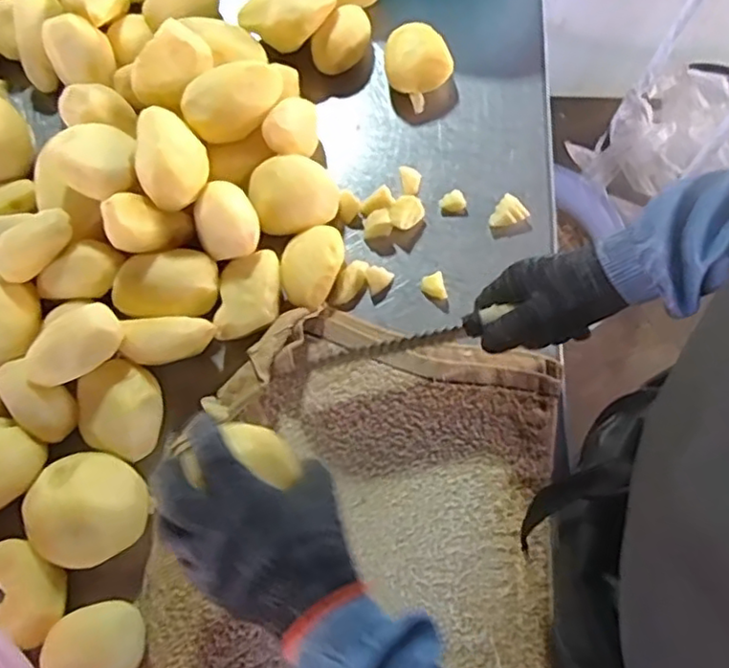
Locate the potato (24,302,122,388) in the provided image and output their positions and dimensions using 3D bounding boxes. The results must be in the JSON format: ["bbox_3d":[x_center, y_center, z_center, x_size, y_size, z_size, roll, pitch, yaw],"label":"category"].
[{"bbox_3d":[-0.234,0.012,0.521,0.045,0.041,0.079,42,76,15],"label":"potato"}]

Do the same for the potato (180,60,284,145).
[{"bbox_3d":[-0.119,-0.214,0.586,0.091,0.041,0.053,-23,71,-7],"label":"potato"}]

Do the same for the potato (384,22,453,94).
[{"bbox_3d":[0.054,-0.277,0.654,0.067,0.048,0.064,-4,70,0],"label":"potato"}]

